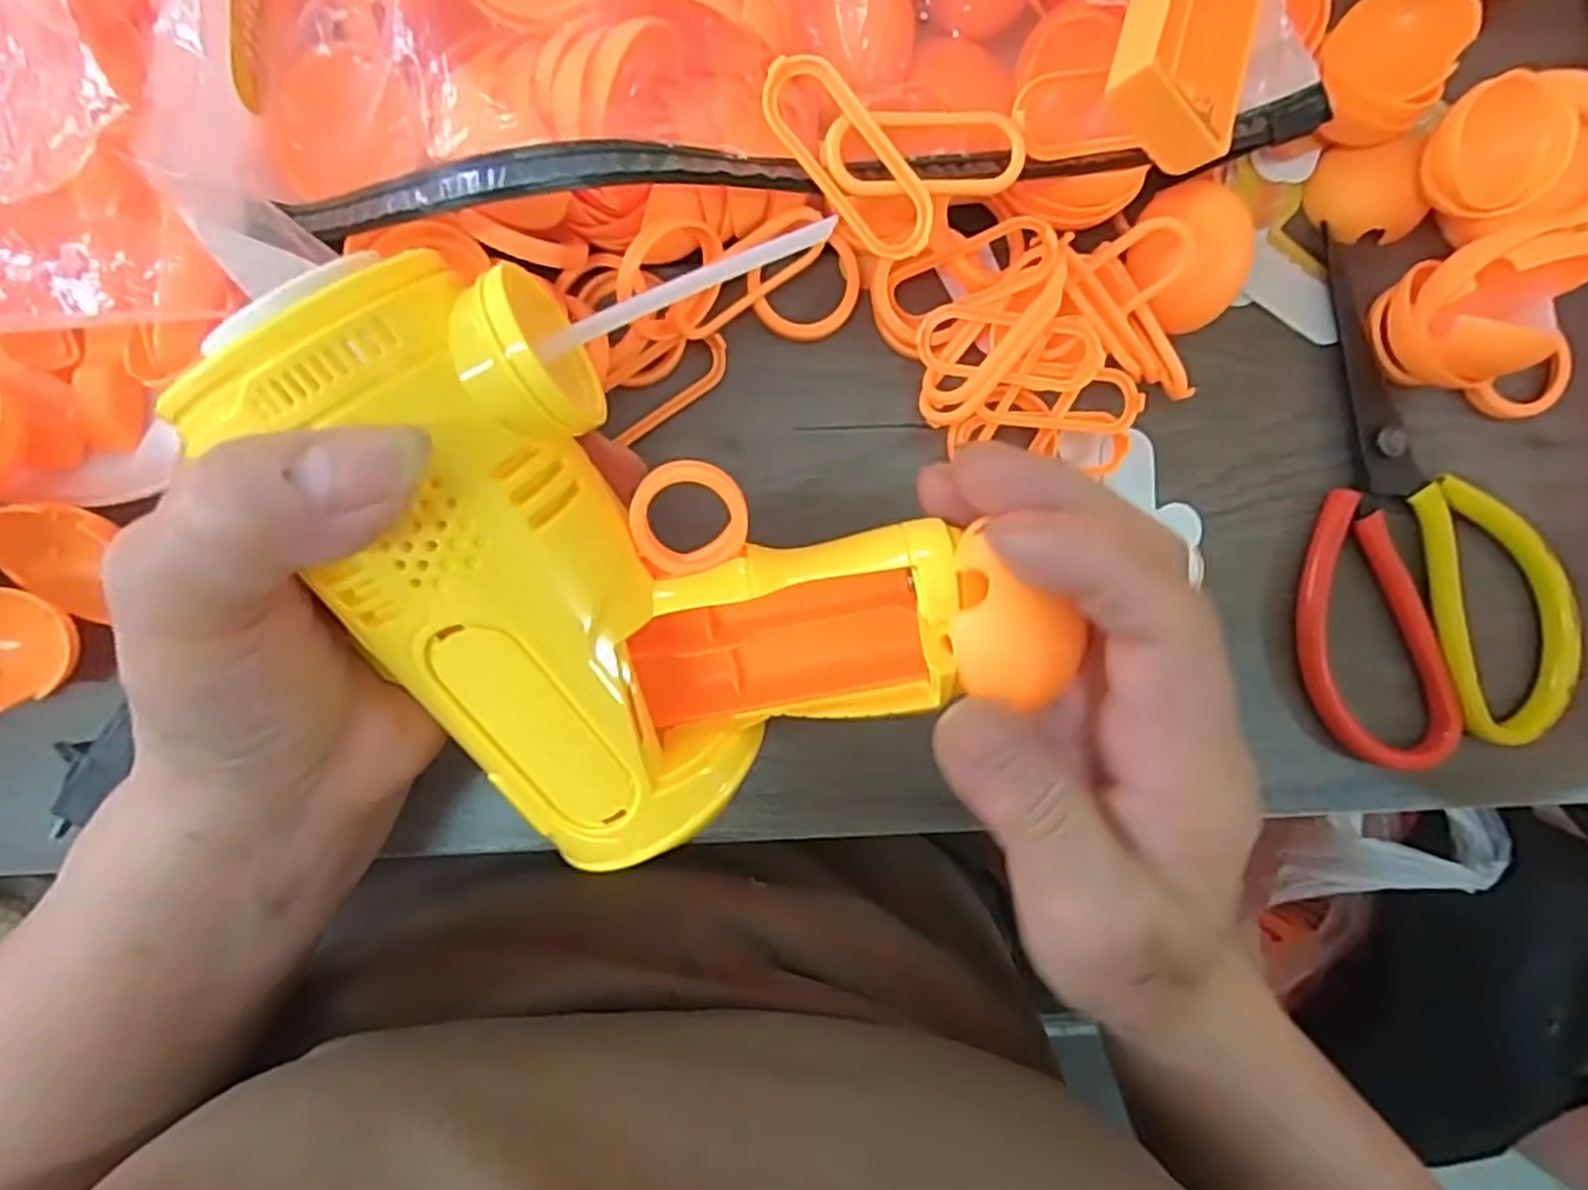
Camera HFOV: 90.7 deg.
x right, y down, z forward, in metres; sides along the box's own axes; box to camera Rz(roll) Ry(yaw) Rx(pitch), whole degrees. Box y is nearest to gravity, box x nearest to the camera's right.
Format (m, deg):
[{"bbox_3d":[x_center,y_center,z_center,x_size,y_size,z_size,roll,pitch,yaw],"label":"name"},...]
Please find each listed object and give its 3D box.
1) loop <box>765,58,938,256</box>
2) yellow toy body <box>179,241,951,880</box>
[{"bbox_3d":[0.014,-0.109,0.198,0.019,0.004,0.055,-45,108,-1],"label":"loop"},{"bbox_3d":[-0.035,0.002,0.151,0.145,0.052,0.101,31,84,-33],"label":"yellow toy body"}]

